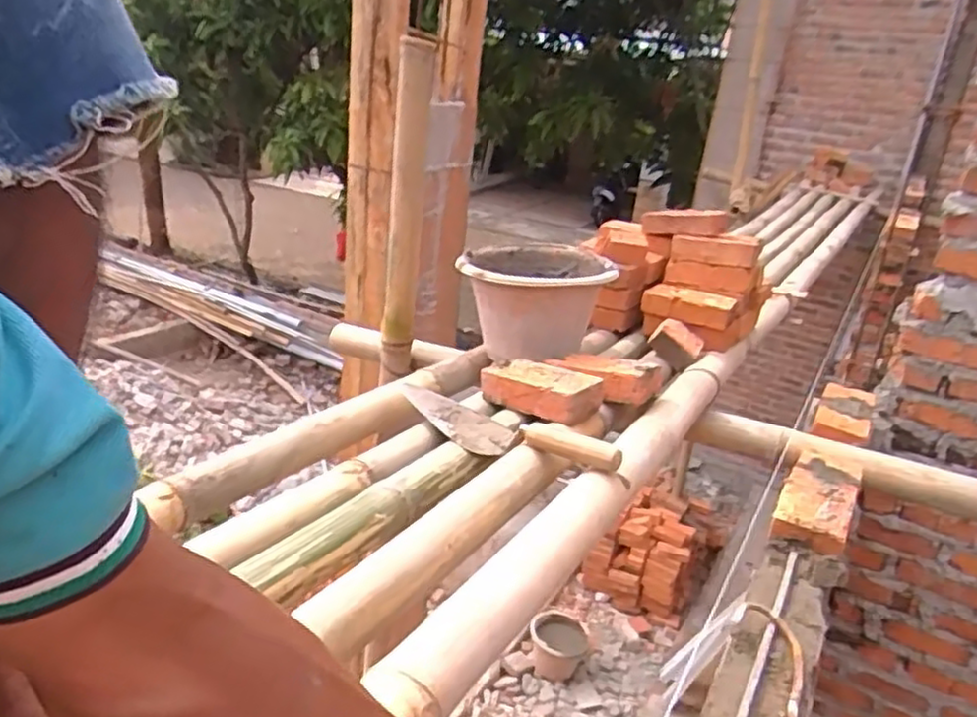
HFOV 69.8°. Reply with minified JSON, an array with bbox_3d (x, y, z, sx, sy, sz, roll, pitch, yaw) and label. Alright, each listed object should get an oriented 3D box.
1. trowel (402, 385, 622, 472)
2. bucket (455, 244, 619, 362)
[{"bbox_3d":[0.016,0.084,0.874,0.319,0.052,0.080,19,25,28],"label":"trowel"},{"bbox_3d":[0.076,-0.090,1.163,0.231,0.162,0.229,6,22,-2],"label":"bucket"}]

